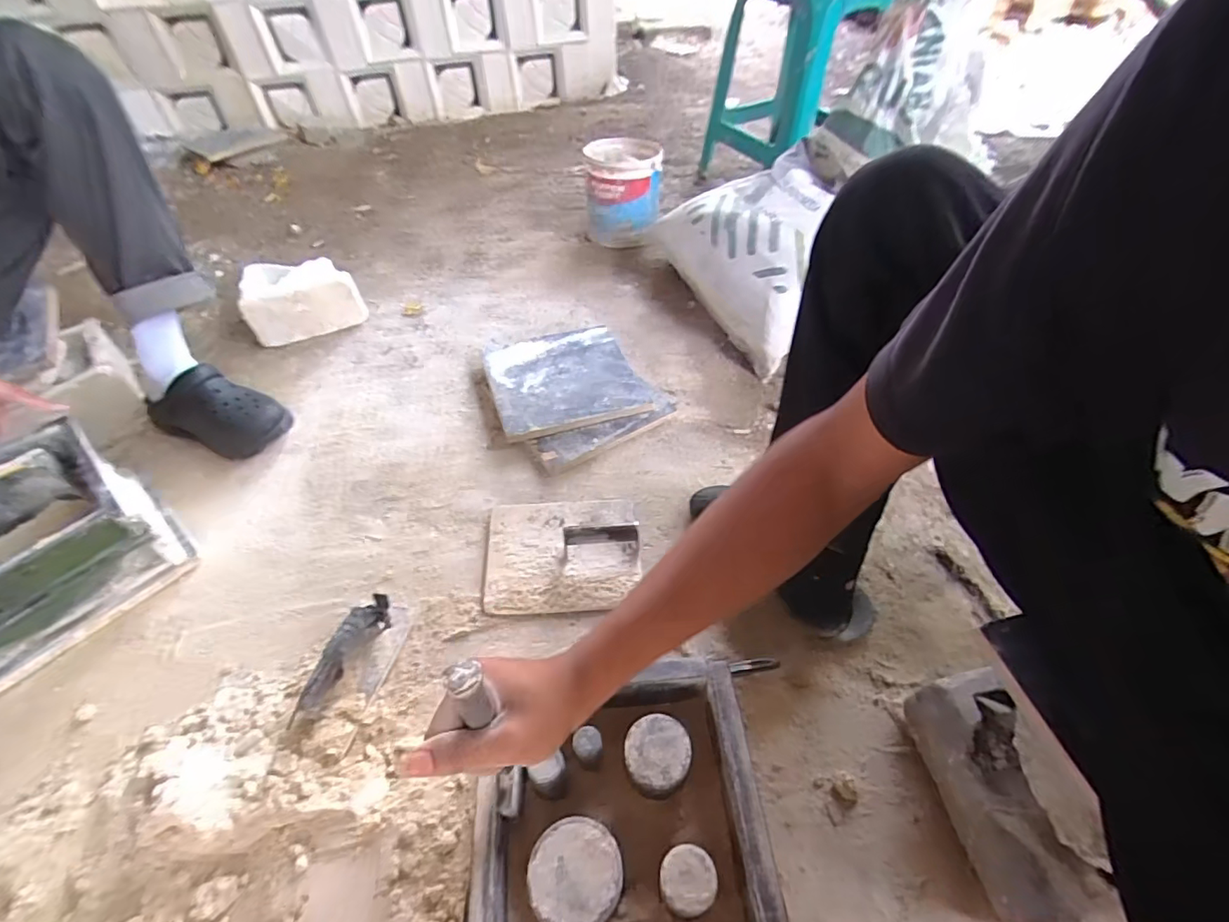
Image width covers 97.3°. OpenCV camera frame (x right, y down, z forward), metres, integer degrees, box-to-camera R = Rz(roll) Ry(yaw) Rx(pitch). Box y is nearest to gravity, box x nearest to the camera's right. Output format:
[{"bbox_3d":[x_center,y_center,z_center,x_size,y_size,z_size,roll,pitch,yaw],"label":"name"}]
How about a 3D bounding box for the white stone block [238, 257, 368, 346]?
[{"bbox_3d":[-0.606,-0.320,1.069,0.199,0.103,0.125,-15,51,-14],"label":"white stone block"}]

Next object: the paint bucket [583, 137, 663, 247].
[{"bbox_3d":[0.025,-0.654,1.341,0.179,0.201,0.202,3,48,7],"label":"paint bucket"}]

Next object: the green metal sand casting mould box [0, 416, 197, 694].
[{"bbox_3d":[-0.714,0.106,0.668,0.230,0.140,0.247,33,56,24],"label":"green metal sand casting mould box"}]

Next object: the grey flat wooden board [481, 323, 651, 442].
[{"bbox_3d":[-0.092,-0.158,0.966,0.256,0.022,0.271,-13,49,-15],"label":"grey flat wooden board"}]

